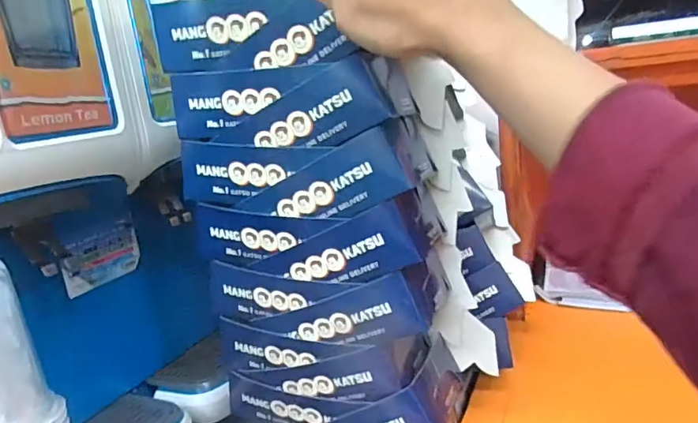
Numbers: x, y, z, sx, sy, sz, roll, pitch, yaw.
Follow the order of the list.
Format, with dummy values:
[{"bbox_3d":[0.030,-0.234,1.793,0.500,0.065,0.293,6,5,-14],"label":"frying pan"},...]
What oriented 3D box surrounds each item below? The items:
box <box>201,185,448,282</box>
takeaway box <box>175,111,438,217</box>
[{"bbox_3d":[-0.026,0.015,0.510,0.225,0.065,0.115,-3,14,20],"label":"box"},{"bbox_3d":[-0.035,-0.043,0.497,0.222,0.066,0.120,-2,14,22],"label":"takeaway box"}]

